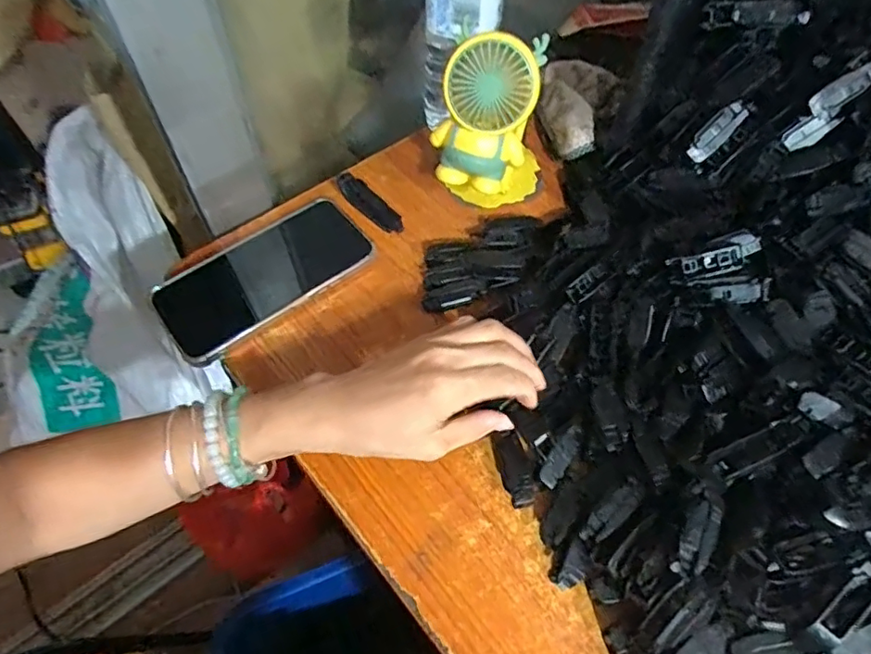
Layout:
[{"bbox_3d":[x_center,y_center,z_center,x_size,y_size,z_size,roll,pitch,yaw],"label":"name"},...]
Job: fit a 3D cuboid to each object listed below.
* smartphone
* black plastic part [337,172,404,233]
[{"bbox_3d":[-0.135,-0.042,0.450,0.163,0.017,0.084,-36,63,-18],"label":"smartphone"},{"bbox_3d":[-0.057,-0.108,0.491,0.022,0.014,0.077,-39,66,-22],"label":"black plastic part"}]

